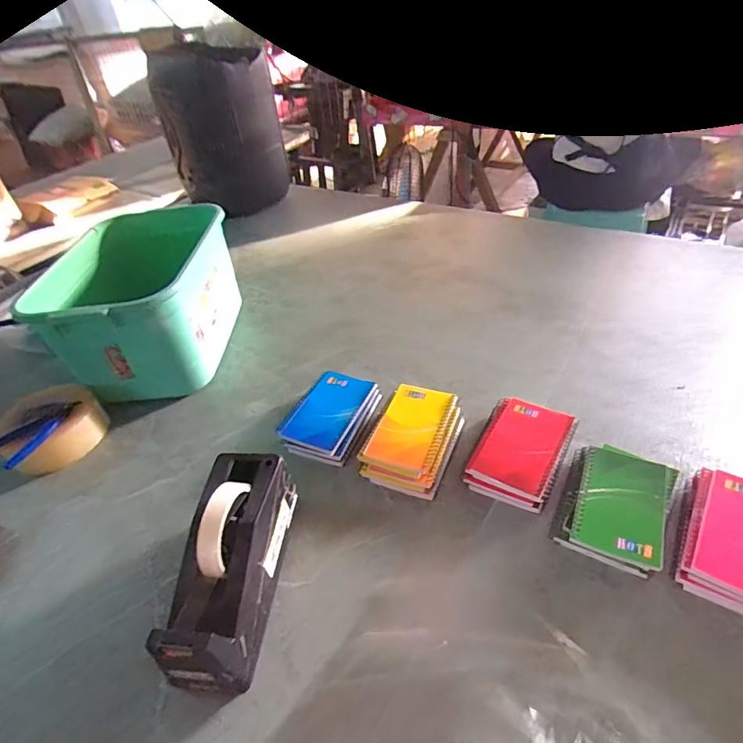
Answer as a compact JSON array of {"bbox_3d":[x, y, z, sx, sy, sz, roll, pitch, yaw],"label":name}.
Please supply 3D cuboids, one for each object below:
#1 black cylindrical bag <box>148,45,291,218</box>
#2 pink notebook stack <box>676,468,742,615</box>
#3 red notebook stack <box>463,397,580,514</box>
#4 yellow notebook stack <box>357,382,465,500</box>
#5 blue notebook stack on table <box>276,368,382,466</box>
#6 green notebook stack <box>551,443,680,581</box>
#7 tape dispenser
[{"bbox_3d":[-0.442,-0.710,1.370,0.243,0.395,0.270,-36,48,-26],"label":"black cylindrical bag"},{"bbox_3d":[0.360,0.166,0.445,0.094,0.034,0.137,19,49,28],"label":"pink notebook stack"},{"bbox_3d":[0.180,0.095,0.557,0.097,0.033,0.137,19,49,28],"label":"red notebook stack"},{"bbox_3d":[0.054,0.083,0.591,0.102,0.034,0.150,11,46,21],"label":"yellow notebook stack"},{"bbox_3d":[-0.056,0.060,0.629,0.103,0.026,0.136,14,47,24],"label":"blue notebook stack on table"},{"bbox_3d":[0.262,0.140,0.493,0.100,0.031,0.135,18,49,27],"label":"green notebook stack"},{"bbox_3d":[-0.135,0.180,0.449,0.078,0.120,0.202,-3,42,7],"label":"tape dispenser"}]

